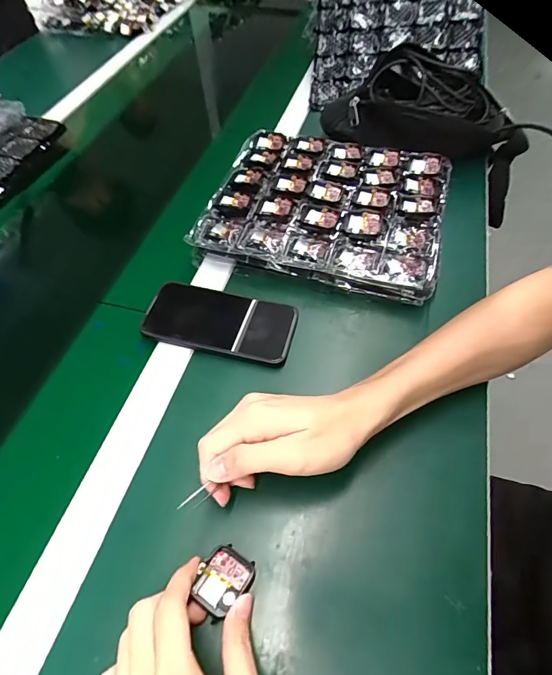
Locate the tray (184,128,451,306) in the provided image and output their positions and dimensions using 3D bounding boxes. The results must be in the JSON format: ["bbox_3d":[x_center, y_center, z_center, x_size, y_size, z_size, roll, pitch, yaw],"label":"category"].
[{"bbox_3d":[0.067,-0.172,0.529,0.287,0.037,0.258,13,57,13],"label":"tray"}]

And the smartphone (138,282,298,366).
[{"bbox_3d":[-0.061,-0.018,0.445,0.159,0.012,0.078,10,56,11],"label":"smartphone"}]

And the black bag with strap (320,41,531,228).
[{"bbox_3d":[0.237,-0.307,0.606,0.315,0.136,0.128,20,58,-5],"label":"black bag with strap"}]

